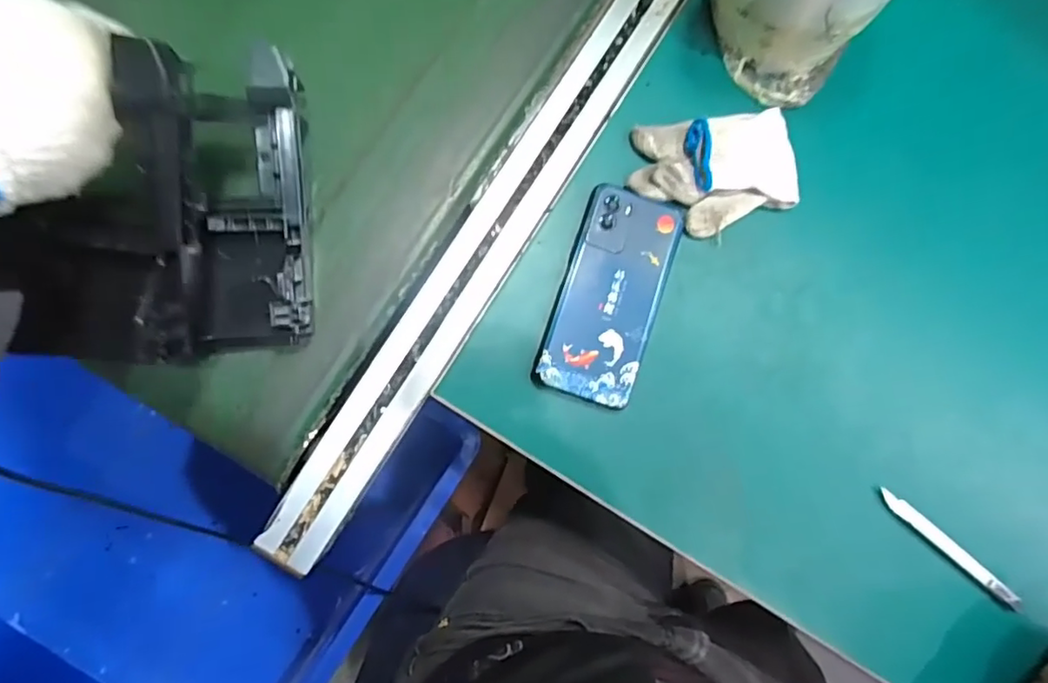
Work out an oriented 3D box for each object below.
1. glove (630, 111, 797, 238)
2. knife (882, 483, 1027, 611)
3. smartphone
[{"bbox_3d":[0.151,-0.133,0.469,0.127,0.027,0.087,-7,84,-2],"label":"glove"},{"bbox_3d":[0.336,0.163,0.476,0.130,0.012,0.013,40,85,3],"label":"knife"},{"bbox_3d":[0.066,-0.035,0.463,0.076,0.013,0.163,18,84,1],"label":"smartphone"}]

